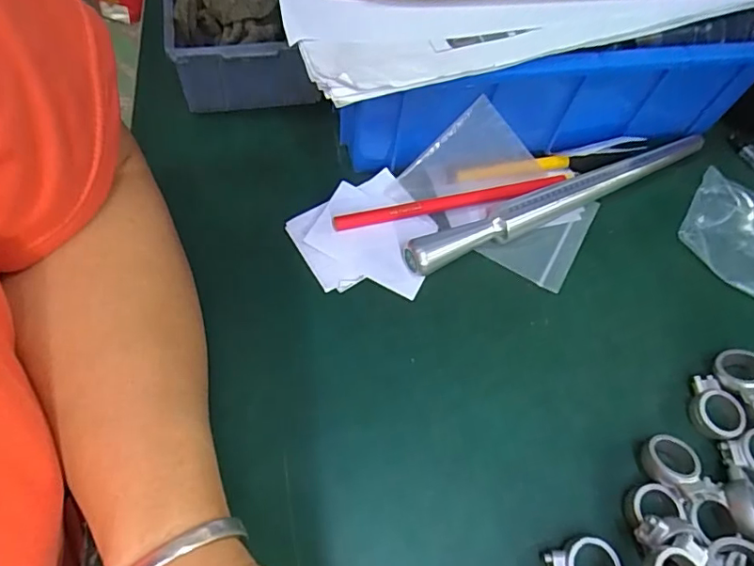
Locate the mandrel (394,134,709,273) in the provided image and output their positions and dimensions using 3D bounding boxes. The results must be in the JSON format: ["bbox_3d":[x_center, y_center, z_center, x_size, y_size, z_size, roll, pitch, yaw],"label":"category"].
[{"bbox_3d":[0.122,-0.054,0.334,0.230,0.021,0.018,-23,66,-15],"label":"mandrel"}]

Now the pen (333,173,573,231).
[{"bbox_3d":[0.049,-0.052,0.330,0.155,0.006,0.010,-12,63,-10],"label":"pen"}]

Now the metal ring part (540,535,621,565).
[{"bbox_3d":[0.094,0.131,0.243,0.033,0.010,0.024,6,61,-1],"label":"metal ring part"}]

